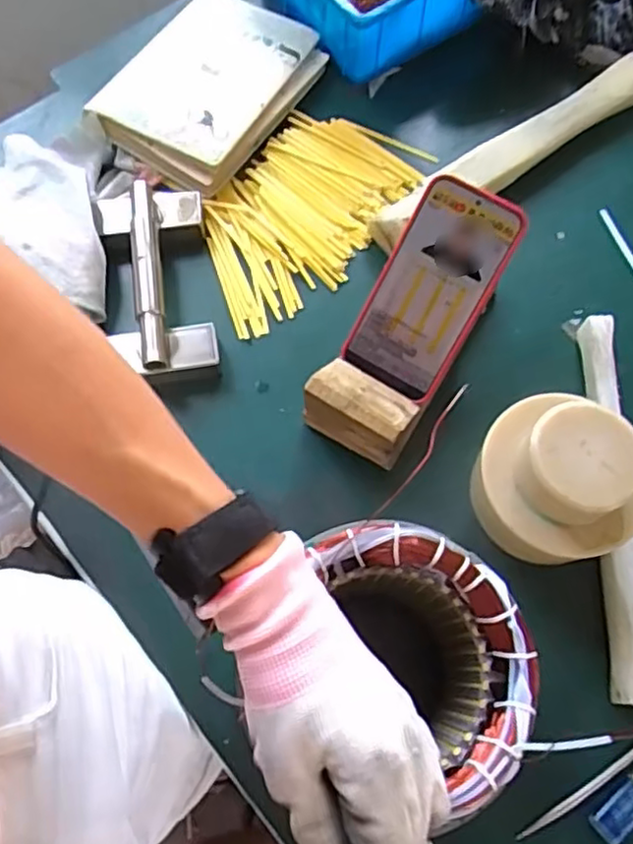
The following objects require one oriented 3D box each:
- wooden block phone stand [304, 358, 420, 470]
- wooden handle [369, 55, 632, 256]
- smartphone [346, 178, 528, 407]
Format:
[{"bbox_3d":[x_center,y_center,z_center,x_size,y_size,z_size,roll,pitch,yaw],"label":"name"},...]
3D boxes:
[{"bbox_3d":[0.038,-0.010,0.524,0.086,0.059,0.055,31,72,12],"label":"wooden block phone stand"},{"bbox_3d":[0.191,-0.257,0.636,0.336,0.029,0.043,-32,72,-12],"label":"wooden handle"},{"bbox_3d":[0.089,-0.101,0.523,0.083,0.011,0.158,31,105,11],"label":"smartphone"}]

